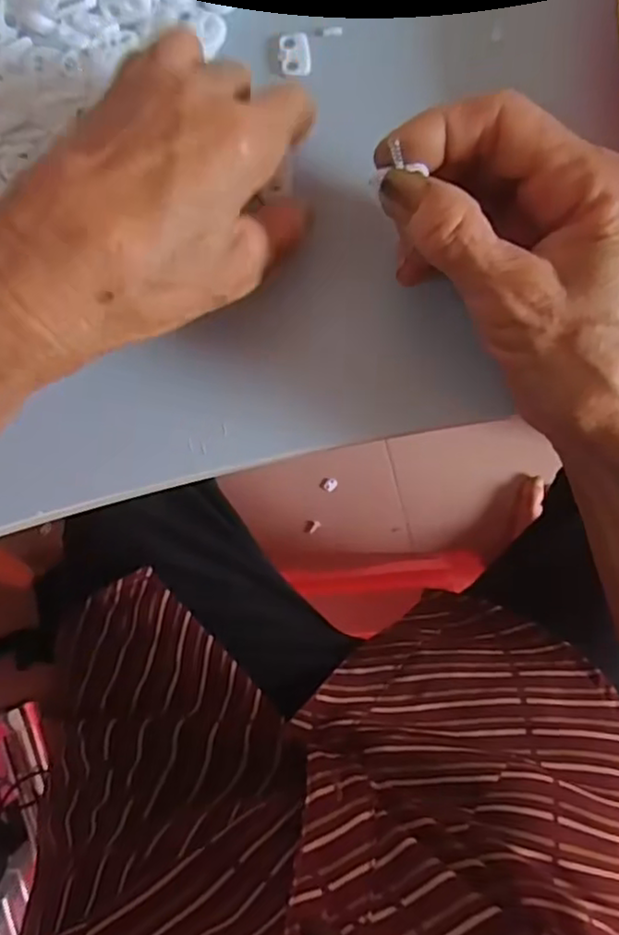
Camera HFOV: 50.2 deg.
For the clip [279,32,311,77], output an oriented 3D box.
[{"bbox_3d":[-0.006,-0.174,0.277,0.013,0.004,0.018,-3,85,3],"label":"clip"}]

